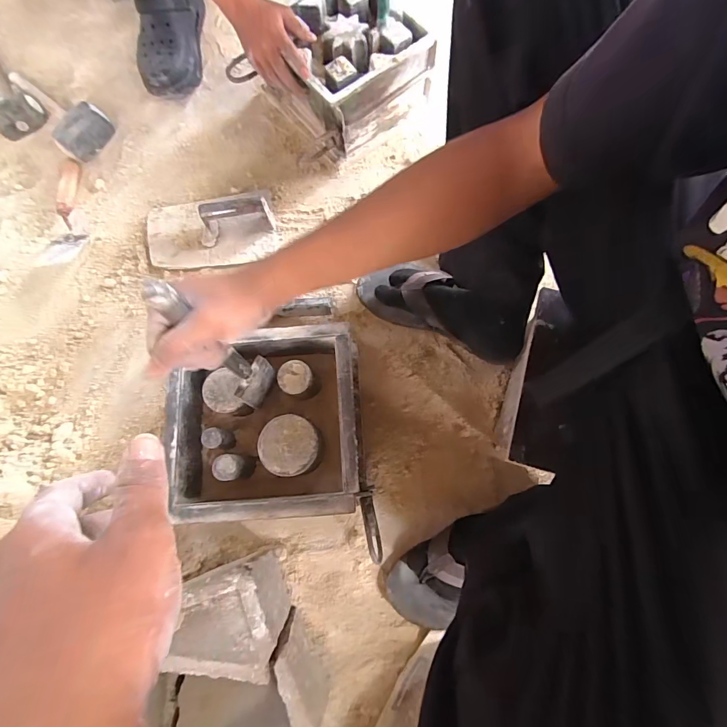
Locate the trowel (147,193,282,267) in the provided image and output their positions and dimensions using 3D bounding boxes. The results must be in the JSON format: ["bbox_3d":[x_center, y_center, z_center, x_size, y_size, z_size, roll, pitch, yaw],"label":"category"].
[{"bbox_3d":[-0.270,-0.246,0.670,0.225,0.075,0.139,-7,75,-1],"label":"trowel"}]

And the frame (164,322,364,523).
[{"bbox_3d":[-0.126,0.083,0.551,0.239,0.128,0.235,-4,72,2],"label":"frame"}]

